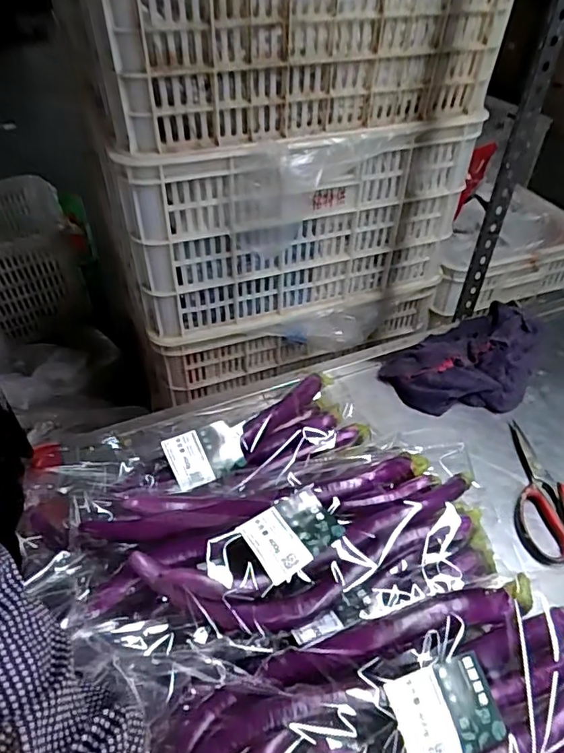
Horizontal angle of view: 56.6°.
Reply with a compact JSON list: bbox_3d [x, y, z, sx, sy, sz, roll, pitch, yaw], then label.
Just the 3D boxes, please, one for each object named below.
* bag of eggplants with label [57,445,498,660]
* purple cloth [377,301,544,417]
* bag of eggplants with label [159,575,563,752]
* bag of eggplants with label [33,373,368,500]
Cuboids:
[{"bbox_3d":[0.011,0.154,0.480,0.394,0.056,0.163,-12,46,-12],"label":"bag of eggplants with label"},{"bbox_3d":[0.280,-0.028,0.743,0.259,0.054,0.154,-25,49,-25],"label":"purple cloth"},{"bbox_3d":[0.102,0.263,0.403,0.378,0.103,0.142,-13,46,-13],"label":"bag of eggplants with label"},{"bbox_3d":[-0.088,0.081,0.610,0.384,0.068,0.174,-13,45,-14],"label":"bag of eggplants with label"}]

